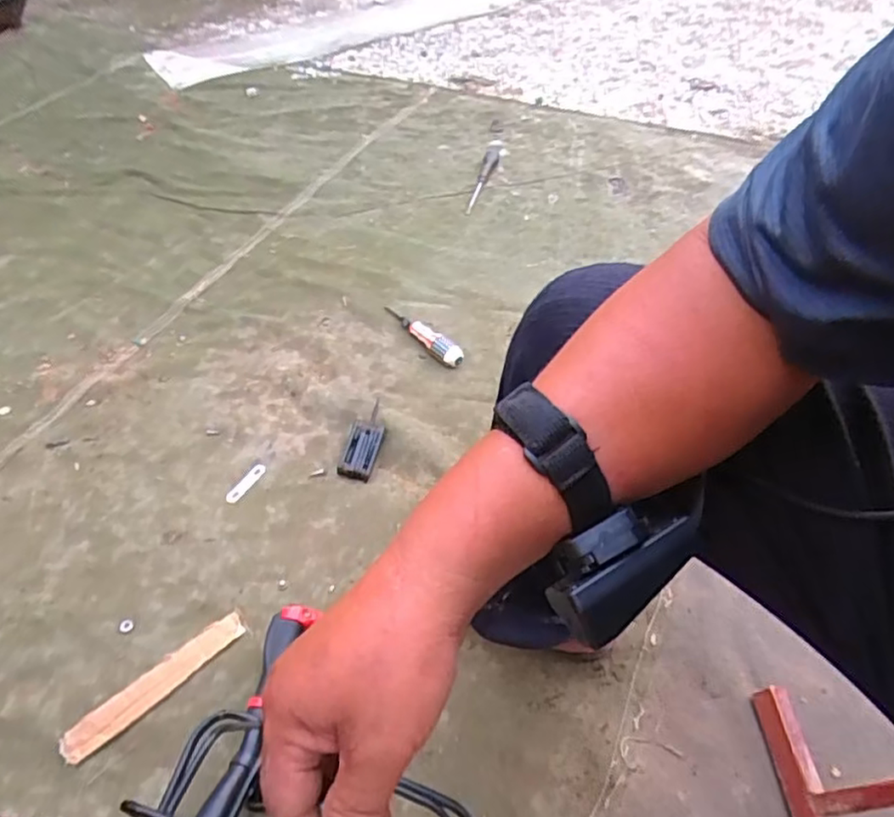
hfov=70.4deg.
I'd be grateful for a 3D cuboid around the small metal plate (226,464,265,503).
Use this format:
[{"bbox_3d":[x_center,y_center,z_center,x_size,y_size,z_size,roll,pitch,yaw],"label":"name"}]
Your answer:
[{"bbox_3d":[-0.274,0.102,0.867,0.017,0.004,0.068,36,59,9],"label":"small metal plate"}]

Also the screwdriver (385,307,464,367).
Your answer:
[{"bbox_3d":[-0.040,-0.126,1.049,0.038,0.030,0.186,-37,58,-26],"label":"screwdriver"}]

